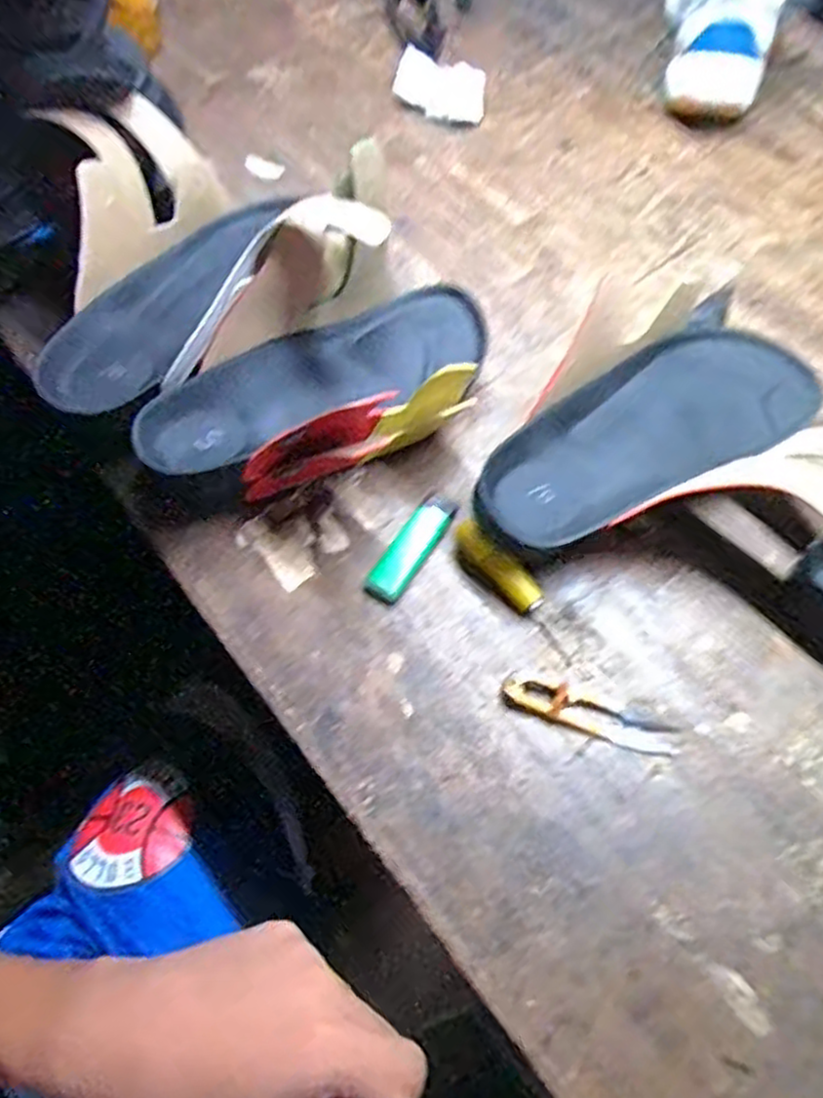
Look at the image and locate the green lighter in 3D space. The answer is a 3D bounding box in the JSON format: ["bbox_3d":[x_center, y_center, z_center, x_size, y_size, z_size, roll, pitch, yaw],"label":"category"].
[{"bbox_3d":[0.001,-0.003,0.484,0.024,0.010,0.086,31,68,14],"label":"green lighter"}]

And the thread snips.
[{"bbox_3d":[0.106,0.099,0.430,0.104,0.012,0.021,18,65,8],"label":"thread snips"}]

